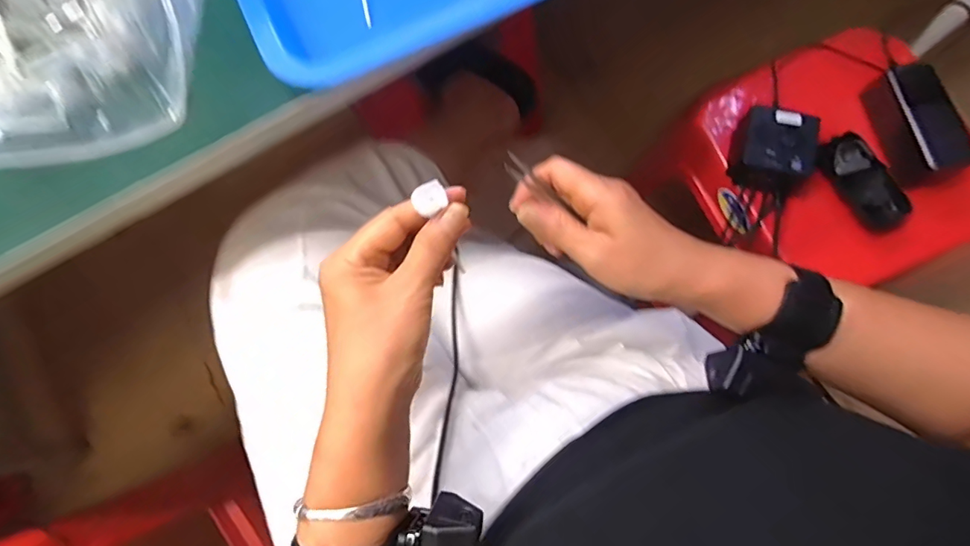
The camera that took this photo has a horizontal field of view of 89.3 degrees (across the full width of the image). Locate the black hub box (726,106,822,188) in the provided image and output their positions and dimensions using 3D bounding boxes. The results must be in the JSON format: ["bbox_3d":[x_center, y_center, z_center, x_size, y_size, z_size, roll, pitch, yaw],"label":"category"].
[{"bbox_3d":[0.313,-0.134,0.536,0.082,0.046,0.076,18,76,6],"label":"black hub box"}]

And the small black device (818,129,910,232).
[{"bbox_3d":[0.410,-0.098,0.532,0.045,0.027,0.111,-28,76,-6],"label":"small black device"}]

